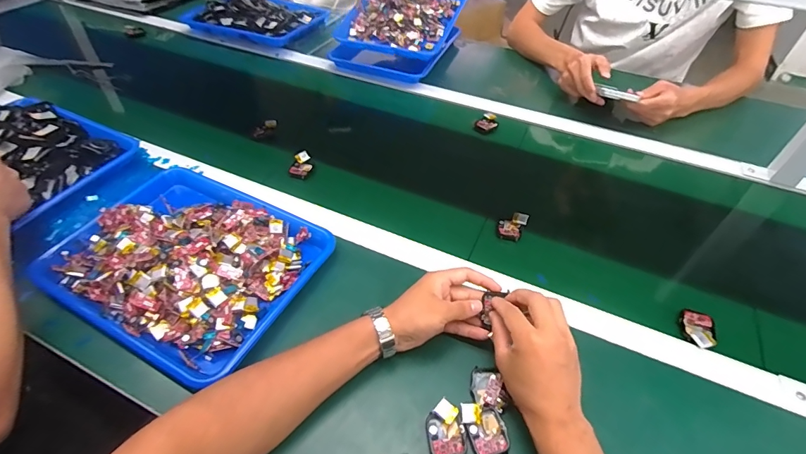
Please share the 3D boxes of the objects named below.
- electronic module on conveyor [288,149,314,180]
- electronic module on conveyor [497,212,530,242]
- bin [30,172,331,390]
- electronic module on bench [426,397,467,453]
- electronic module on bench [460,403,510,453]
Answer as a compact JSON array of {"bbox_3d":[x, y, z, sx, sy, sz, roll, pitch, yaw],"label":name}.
[{"bbox_3d":[-0.176,-0.111,0.707,0.031,0.018,0.058,7,48,6],"label":"electronic module on conveyor"},{"bbox_3d":[0.167,-0.002,0.619,0.037,0.017,0.049,24,52,19],"label":"electronic module on conveyor"},{"bbox_3d":[-0.281,0.040,0.533,0.318,0.049,0.247,22,51,18],"label":"bin"},{"bbox_3d":[0.044,0.211,0.418,0.037,0.016,0.055,-5,48,-5],"label":"electronic module on bench"},{"bbox_3d":[0.086,0.208,0.417,0.038,0.013,0.055,-18,50,-16],"label":"electronic module on bench"}]

